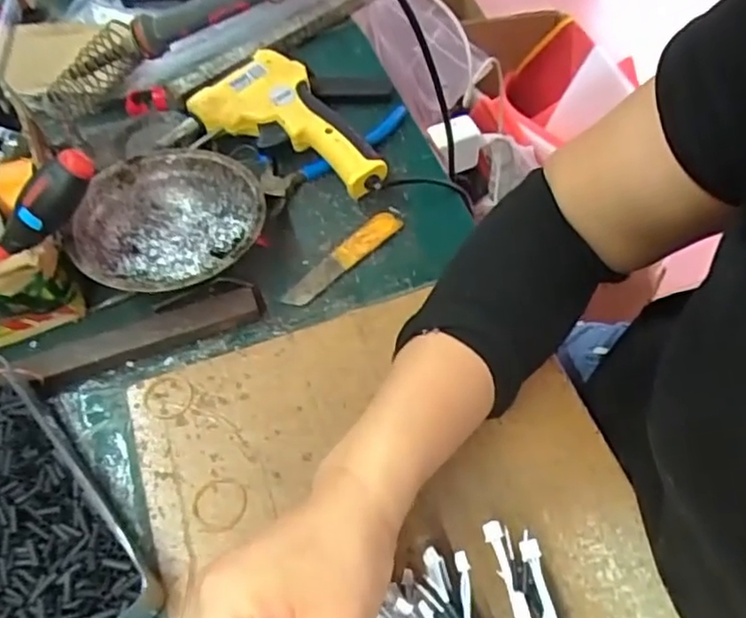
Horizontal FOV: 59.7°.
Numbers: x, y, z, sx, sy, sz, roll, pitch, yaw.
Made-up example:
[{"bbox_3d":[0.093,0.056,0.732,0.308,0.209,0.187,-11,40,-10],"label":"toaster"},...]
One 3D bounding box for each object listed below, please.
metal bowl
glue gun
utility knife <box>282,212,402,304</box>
[{"bbox_3d":[-0.136,-0.056,0.440,0.120,0.045,0.124,-1,59,1],"label":"metal bowl"},{"bbox_3d":[-0.051,-0.141,0.492,0.151,0.034,0.078,25,63,15],"label":"glue gun"},{"bbox_3d":[-0.020,-0.036,0.451,0.098,0.006,0.021,-40,66,-20],"label":"utility knife"}]

